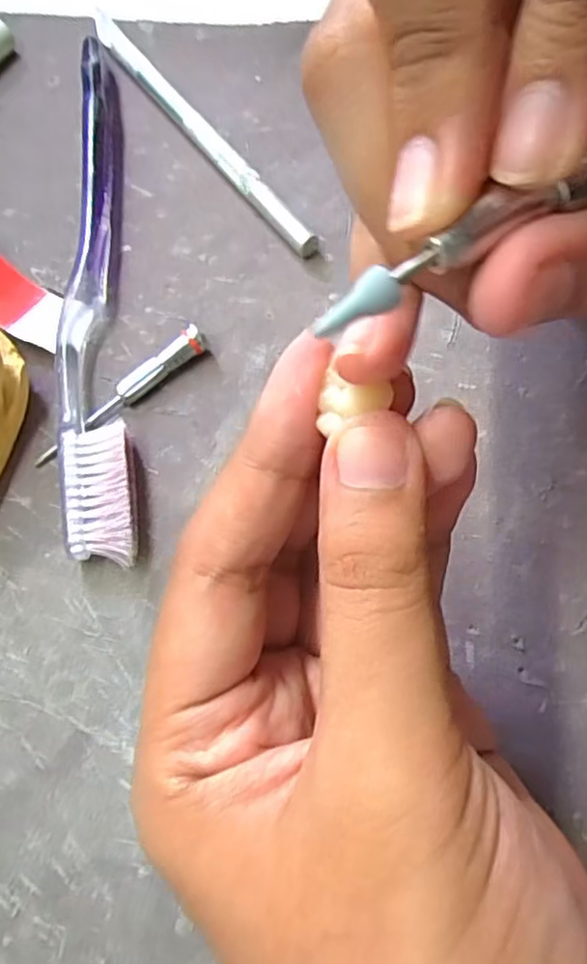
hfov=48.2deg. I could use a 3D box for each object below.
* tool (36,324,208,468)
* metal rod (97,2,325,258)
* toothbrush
[{"bbox_3d":[-0.050,-0.025,0.189,0.058,0.009,0.006,-40,73,-13],"label":"tool"},{"bbox_3d":[-0.035,-0.122,0.225,0.009,0.008,0.135,-34,73,-10],"label":"metal rod"},{"bbox_3d":[-0.062,-0.066,0.202,0.021,0.015,0.186,-7,70,-1],"label":"toothbrush"}]

